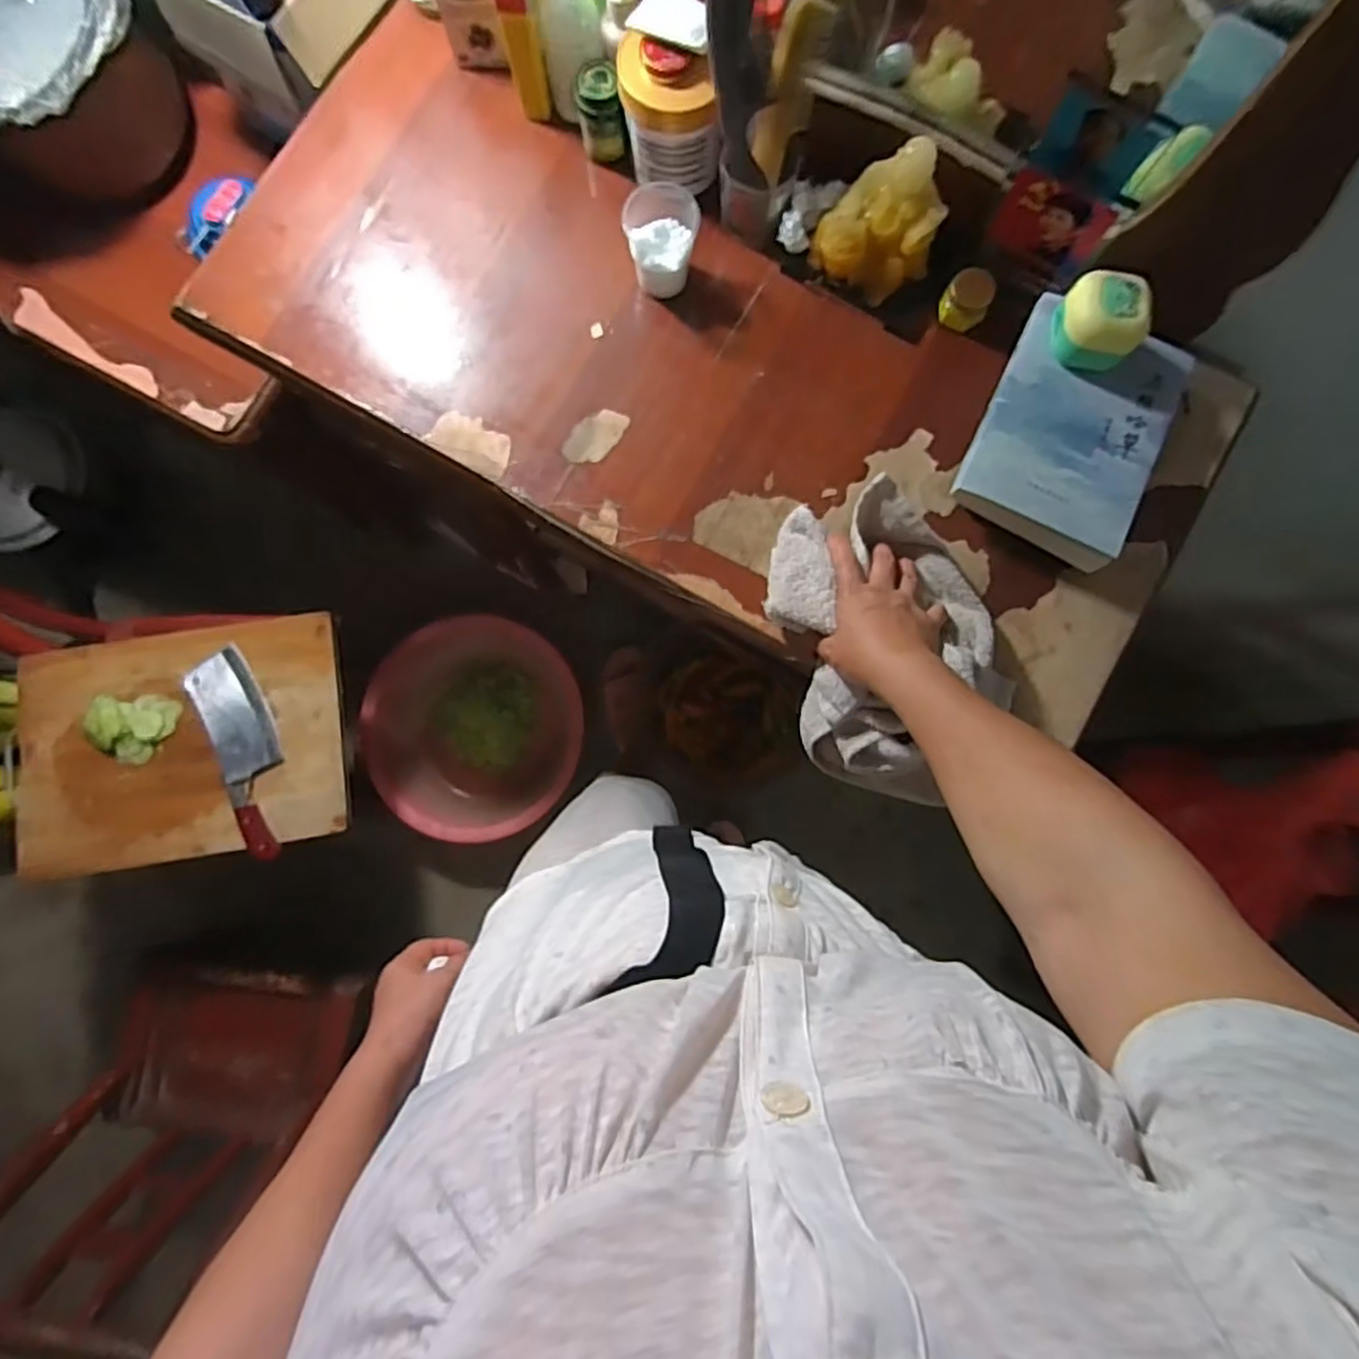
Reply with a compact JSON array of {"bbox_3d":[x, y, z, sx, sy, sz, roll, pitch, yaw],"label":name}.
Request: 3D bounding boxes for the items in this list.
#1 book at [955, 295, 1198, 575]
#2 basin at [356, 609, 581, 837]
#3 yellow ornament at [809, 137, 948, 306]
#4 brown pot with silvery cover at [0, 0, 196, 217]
[{"bbox_3d":[0.334,-0.209,0.613,0.138,0.047,0.214,25,83,4],"label":"book"},{"bbox_3d":[-0.345,0.081,1.232,0.360,0.108,0.354,0,82,0],"label":"basin"},{"bbox_3d":[0.173,-0.389,0.606,0.084,0.086,0.093,-44,84,-6],"label":"yellow ornament"},{"bbox_3d":[-0.659,-0.634,0.753,0.232,0.177,0.229,0,82,0],"label":"brown pot with silvery cover"}]

